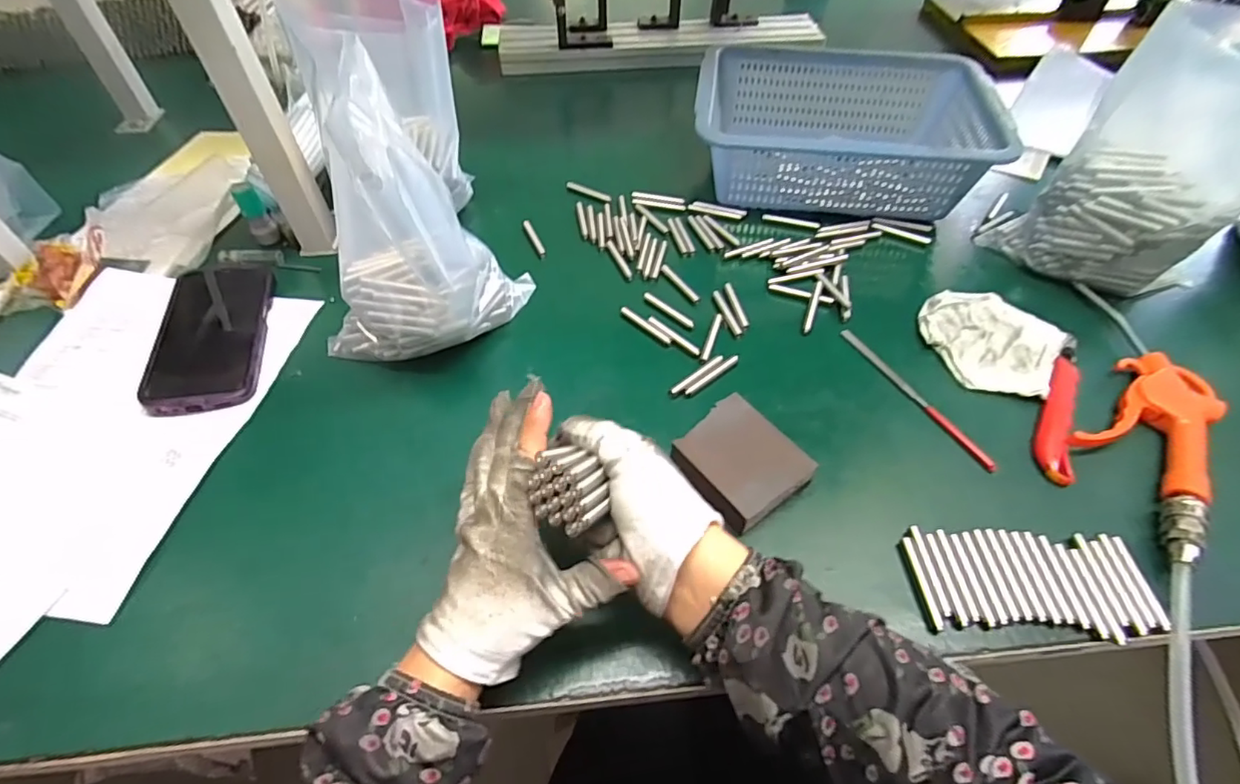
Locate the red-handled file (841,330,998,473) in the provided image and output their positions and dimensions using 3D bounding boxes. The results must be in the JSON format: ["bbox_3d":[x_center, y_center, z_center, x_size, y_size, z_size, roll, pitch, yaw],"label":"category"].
[{"bbox_3d":[0.234,0.001,0.456,0.011,0.006,0.158,-22,54,-17],"label":"red-handled file"}]

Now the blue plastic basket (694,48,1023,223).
[{"bbox_3d":[0.241,-0.302,0.646,0.302,0.091,0.241,9,52,7],"label":"blue plastic basket"}]

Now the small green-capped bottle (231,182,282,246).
[{"bbox_3d":[-0.365,-0.179,0.571,0.024,0.056,0.028,-31,57,-22],"label":"small green-capped bottle"}]

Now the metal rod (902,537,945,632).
[{"bbox_3d":[0.190,0.119,0.357,0.006,0.004,0.058,-2,51,-1],"label":"metal rod"}]

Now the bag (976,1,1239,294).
[{"bbox_3d":[0.433,-0.181,0.468,0.153,0.213,0.077,38,61,26],"label":"bag"}]

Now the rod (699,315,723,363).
[{"bbox_3d":[0.079,-0.049,0.492,0.008,0.004,0.059,15,53,12],"label":"rod"}]

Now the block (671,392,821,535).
[{"bbox_3d":[0.082,0.051,0.400,0.075,0.030,0.079,-32,58,-23],"label":"block"}]

